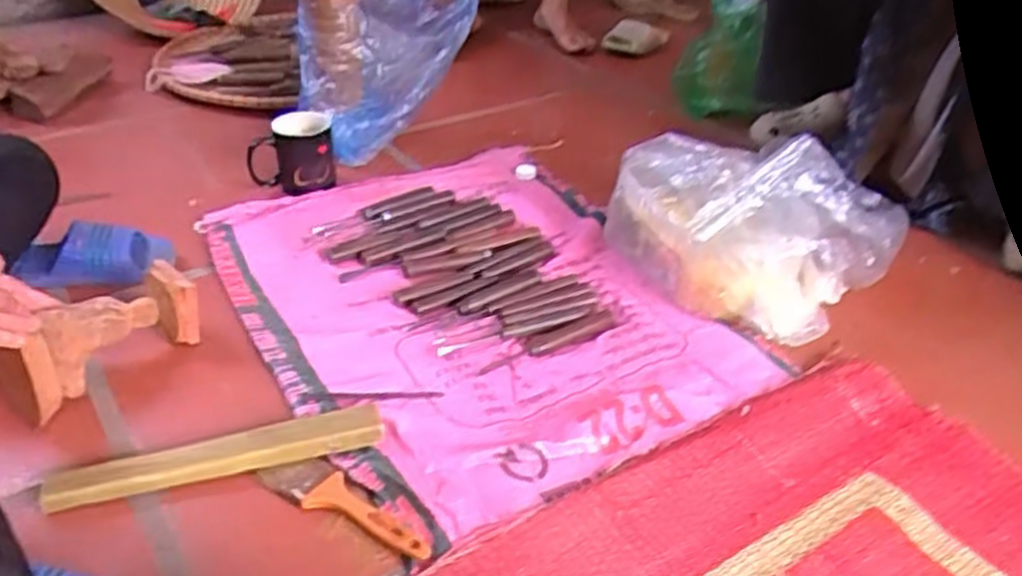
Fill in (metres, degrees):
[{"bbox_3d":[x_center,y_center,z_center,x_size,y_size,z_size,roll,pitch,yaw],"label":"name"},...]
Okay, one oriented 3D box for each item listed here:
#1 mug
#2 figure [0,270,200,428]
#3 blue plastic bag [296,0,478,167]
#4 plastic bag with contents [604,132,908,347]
[{"bbox_3d":[-0.306,-0.190,1.121,0.115,0.103,0.102,-5,36,-7],"label":"mug"},{"bbox_3d":[-0.408,0.052,0.799,0.072,0.085,0.186,24,42,30],"label":"figure"},{"bbox_3d":[-0.170,-0.320,1.169,0.274,0.270,0.096,-10,37,-14],"label":"blue plastic bag"},{"bbox_3d":[0.276,-0.071,0.909,0.336,0.157,0.181,8,37,12],"label":"plastic bag with contents"}]

